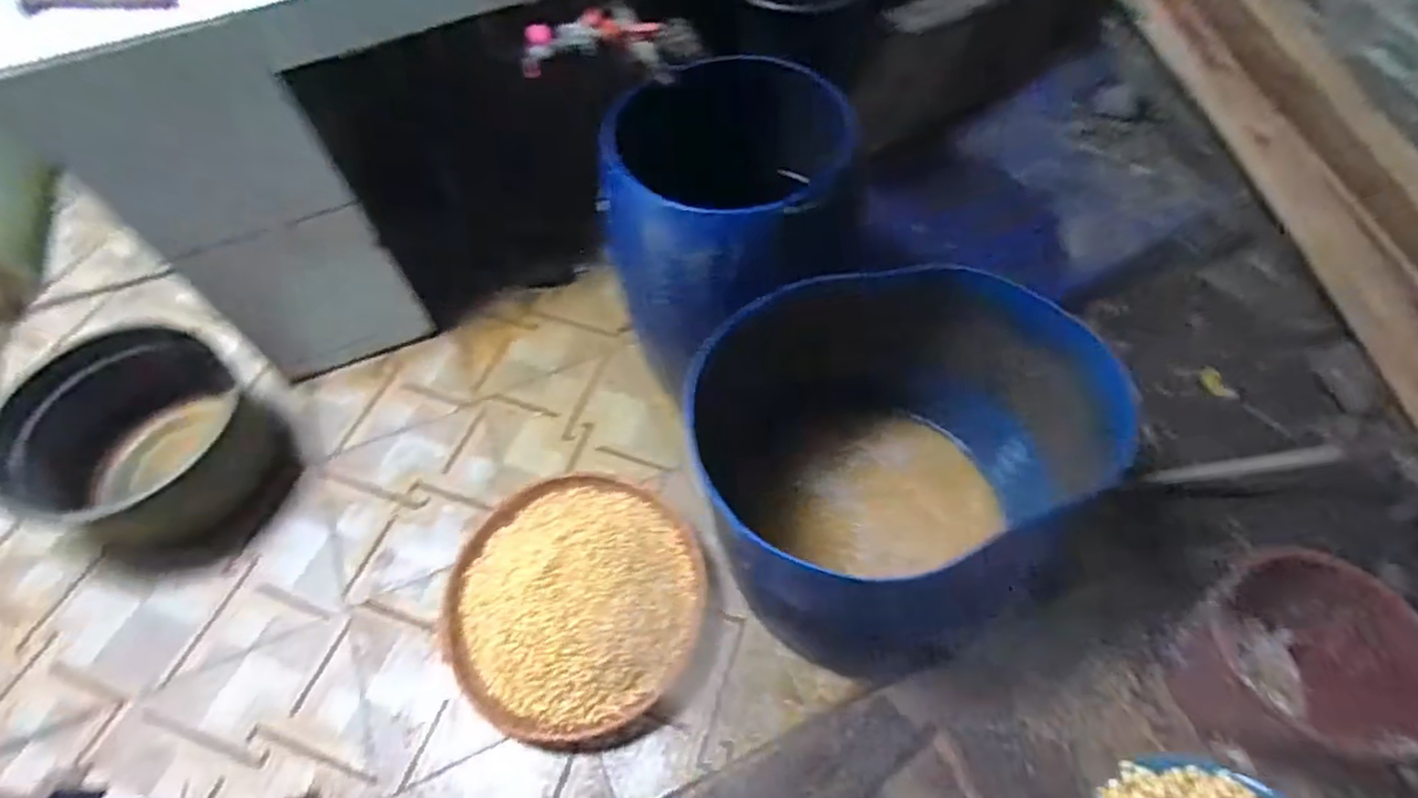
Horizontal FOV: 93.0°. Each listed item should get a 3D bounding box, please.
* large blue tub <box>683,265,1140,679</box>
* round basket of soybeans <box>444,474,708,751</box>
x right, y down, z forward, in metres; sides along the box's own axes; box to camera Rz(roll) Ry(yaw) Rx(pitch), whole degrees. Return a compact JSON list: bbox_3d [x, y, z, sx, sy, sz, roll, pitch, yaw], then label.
[{"bbox_3d":[0.328,0.146,1.226,0.607,0.500,0.574,0,59,0],"label":"large blue tub"},{"bbox_3d":[-0.292,0.407,1.415,0.547,0.160,0.537,0,59,0],"label":"round basket of soybeans"}]

